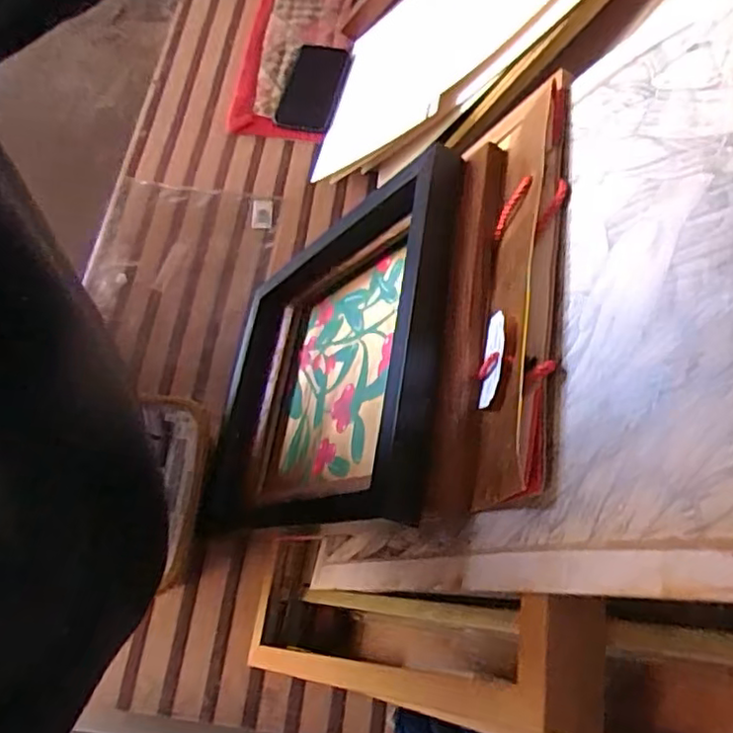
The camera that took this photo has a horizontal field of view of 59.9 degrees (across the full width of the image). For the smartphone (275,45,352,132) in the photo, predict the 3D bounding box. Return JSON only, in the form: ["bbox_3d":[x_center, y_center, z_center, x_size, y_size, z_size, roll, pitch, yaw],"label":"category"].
[{"bbox_3d":[-0.076,-0.394,0.897,0.081,0.014,0.147,11,69,7],"label":"smartphone"}]

